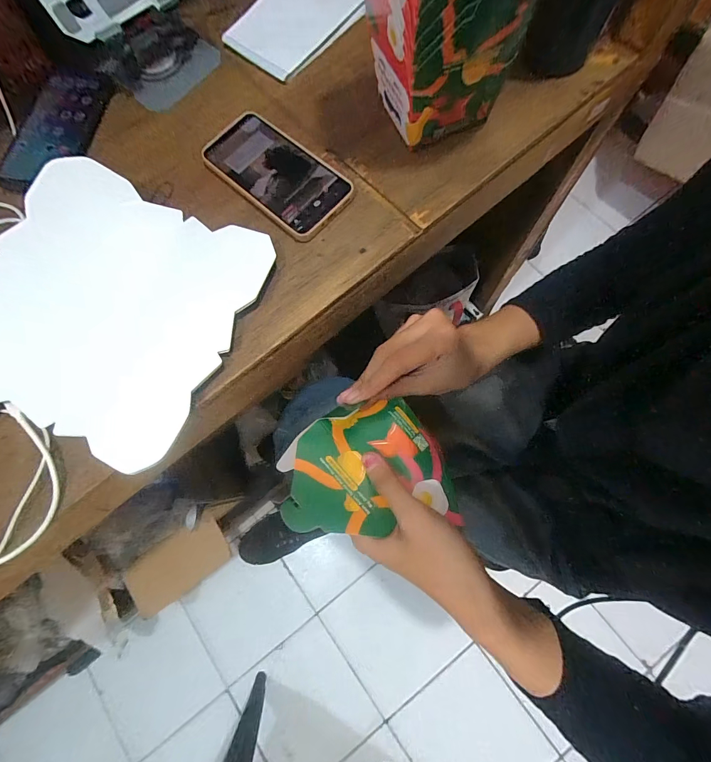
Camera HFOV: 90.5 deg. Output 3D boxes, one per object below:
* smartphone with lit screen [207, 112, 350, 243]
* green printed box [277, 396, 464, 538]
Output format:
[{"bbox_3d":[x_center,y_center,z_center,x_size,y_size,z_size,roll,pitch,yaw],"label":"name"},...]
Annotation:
[{"bbox_3d":[-0.084,-0.220,0.371,0.166,0.012,0.084,41,82,13],"label":"smartphone with lit screen"},{"bbox_3d":[0.006,0.071,0.276,0.122,0.040,0.091,-6,61,-12],"label":"green printed box"}]

